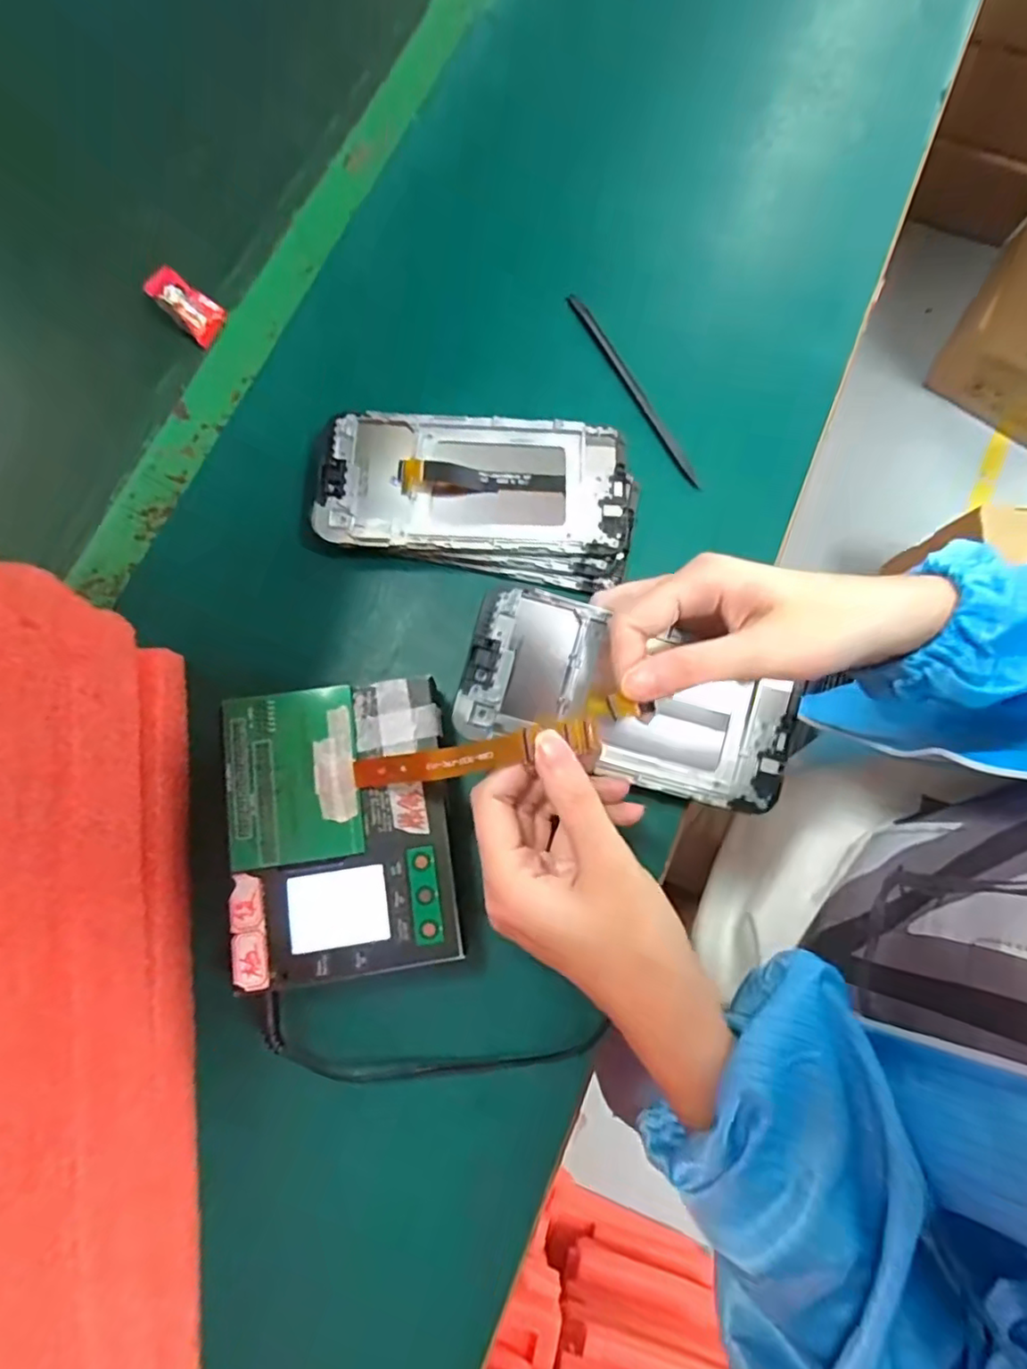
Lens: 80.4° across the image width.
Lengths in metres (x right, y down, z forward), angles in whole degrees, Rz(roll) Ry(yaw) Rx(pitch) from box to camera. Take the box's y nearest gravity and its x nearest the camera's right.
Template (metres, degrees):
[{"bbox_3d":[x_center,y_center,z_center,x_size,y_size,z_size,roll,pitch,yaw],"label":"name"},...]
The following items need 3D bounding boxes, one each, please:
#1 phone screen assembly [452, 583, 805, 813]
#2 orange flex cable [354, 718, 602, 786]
[{"bbox_3d":[0.055,0.011,0.283,0.157,0.011,0.070,21,78,-5],"label":"phone screen assembly"},{"bbox_3d":[-0.016,0.029,0.256,0.107,0.024,0.016,-11,78,-1],"label":"orange flex cable"}]

